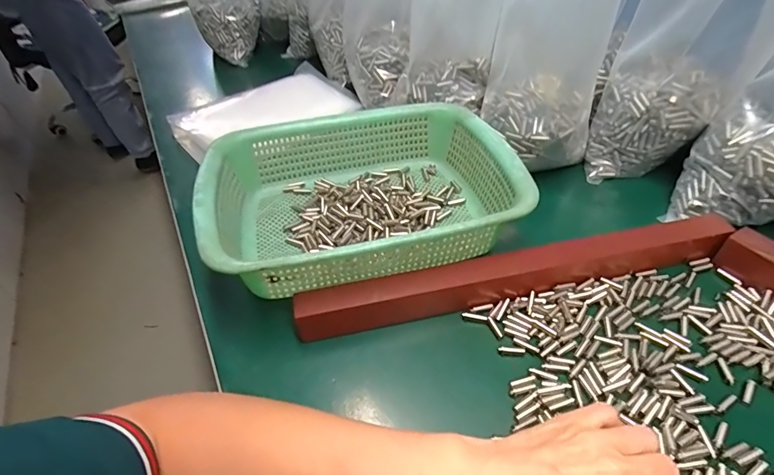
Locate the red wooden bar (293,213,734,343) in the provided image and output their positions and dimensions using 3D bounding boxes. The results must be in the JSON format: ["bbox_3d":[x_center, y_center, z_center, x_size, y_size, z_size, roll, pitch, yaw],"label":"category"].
[{"bbox_3d":[0.115,0.033,0.361,0.384,0.039,0.029,-12,46,-6],"label":"red wooden bar"}]

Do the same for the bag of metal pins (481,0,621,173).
[{"bbox_3d":[0.172,-0.178,0.448,0.123,0.190,0.094,12,48,16],"label":"bag of metal pins"}]

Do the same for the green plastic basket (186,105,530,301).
[{"bbox_3d":[-0.026,-0.044,0.421,0.296,0.087,0.225,-18,47,-11],"label":"green plastic basket"}]

